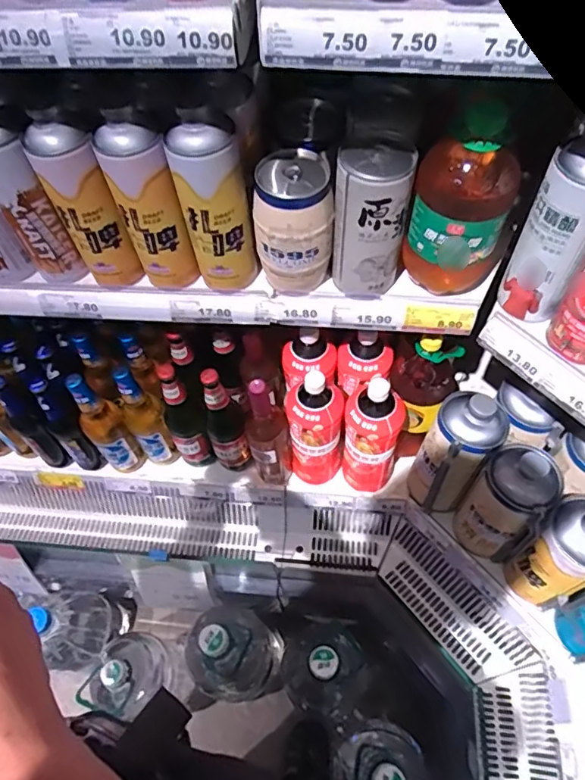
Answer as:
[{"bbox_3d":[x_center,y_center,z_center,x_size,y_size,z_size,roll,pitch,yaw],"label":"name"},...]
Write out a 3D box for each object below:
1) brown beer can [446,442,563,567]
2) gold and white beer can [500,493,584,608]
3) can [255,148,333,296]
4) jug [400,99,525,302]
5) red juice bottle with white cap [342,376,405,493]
[{"bbox_3d":[0.339,0.179,0.830,0.107,0.241,0.112,-41,65,-20],"label":"brown beer can"},{"bbox_3d":[0.403,0.247,0.785,0.090,0.239,0.108,-33,62,-16],"label":"gold and white beer can"},{"bbox_3d":[0.004,-0.200,0.656,0.086,0.163,0.084,-1,58,2],"label":"can"},{"bbox_3d":[0.201,-0.200,0.633,0.110,0.261,0.096,19,61,14],"label":"jug"},{"bbox_3d":[0.132,0.079,0.879,0.093,0.274,0.079,13,60,11],"label":"red juice bottle with white cap"}]

